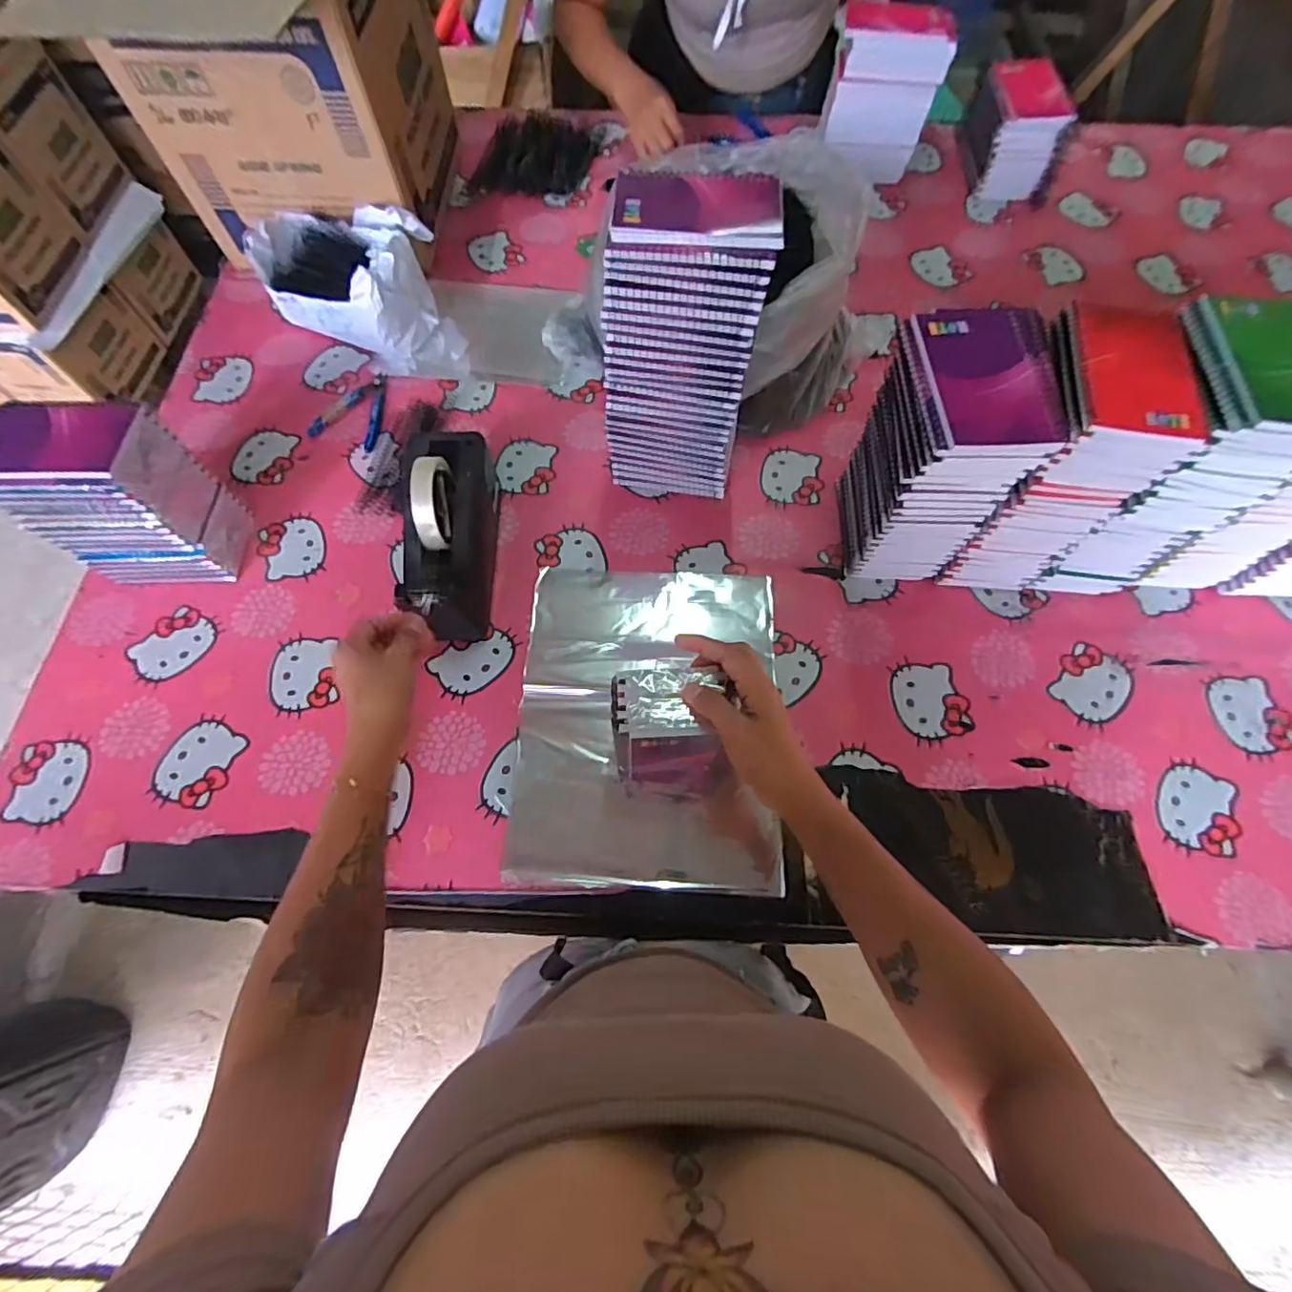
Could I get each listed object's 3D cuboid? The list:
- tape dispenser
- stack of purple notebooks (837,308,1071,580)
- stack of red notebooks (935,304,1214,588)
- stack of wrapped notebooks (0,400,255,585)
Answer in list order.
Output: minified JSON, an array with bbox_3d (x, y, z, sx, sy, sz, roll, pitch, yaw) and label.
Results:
[{"bbox_3d":[-0.201,-0.122,0.611,0.075,0.127,0.206,3,67,0],"label":"tape dispenser"},{"bbox_3d":[0.257,-0.160,0.554,0.108,0.251,0.144,-1,67,-2],"label":"stack of purple notebooks"},{"bbox_3d":[0.365,-0.159,0.555,0.103,0.247,0.122,6,67,1],"label":"stack of red notebooks"},{"bbox_3d":[-0.514,-0.143,0.589,0.137,0.164,0.096,2,67,0],"label":"stack of wrapped notebooks"}]

